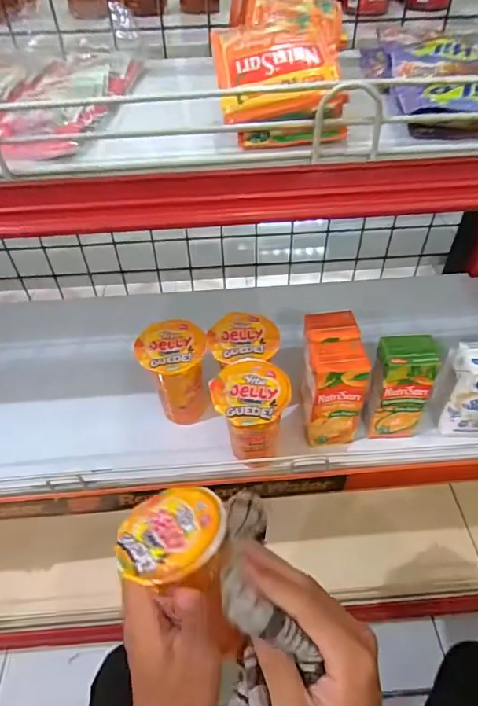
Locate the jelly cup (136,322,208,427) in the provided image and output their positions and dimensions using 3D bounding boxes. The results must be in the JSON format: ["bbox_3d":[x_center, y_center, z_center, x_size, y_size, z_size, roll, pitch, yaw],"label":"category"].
[{"bbox_3d":[-0.066,0.028,0.491,0.066,0.110,0.067,-18,49,-14],"label":"jelly cup"}]

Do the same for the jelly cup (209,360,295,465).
[{"bbox_3d":[0.011,0.062,0.445,0.067,0.095,0.070,-1,47,1],"label":"jelly cup"}]

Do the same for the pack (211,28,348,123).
[{"bbox_3d":[0.024,-0.190,0.302,0.076,0.015,0.078,-10,71,6],"label":"pack"}]

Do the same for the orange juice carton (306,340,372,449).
[{"bbox_3d":[0.091,0.046,0.464,0.059,0.124,0.046,-6,47,-4],"label":"orange juice carton"}]

